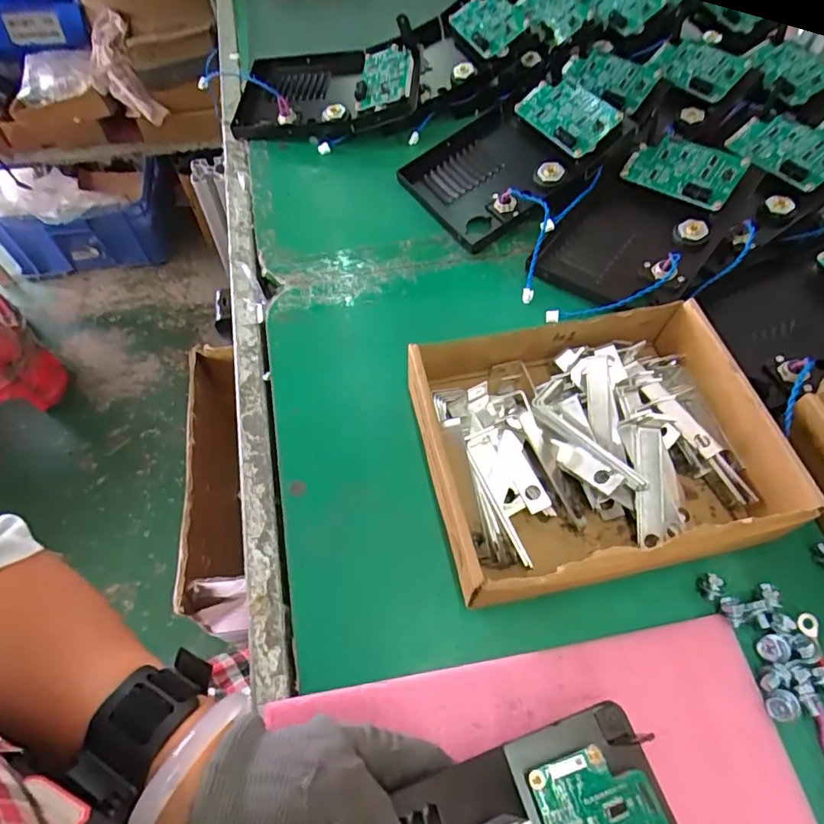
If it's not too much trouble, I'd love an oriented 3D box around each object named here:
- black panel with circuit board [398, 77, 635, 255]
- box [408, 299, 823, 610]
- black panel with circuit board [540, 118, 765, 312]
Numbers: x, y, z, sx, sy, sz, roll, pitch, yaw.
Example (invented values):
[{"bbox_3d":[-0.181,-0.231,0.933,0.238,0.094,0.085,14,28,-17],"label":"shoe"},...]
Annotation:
[{"bbox_3d":[0.093,-0.247,0.515,0.182,0.056,0.151,-39,69,-21],"label":"black panel with circuit board"},{"bbox_3d":[0.122,0.020,0.365,0.225,0.059,0.183,-9,61,-8],"label":"box"},{"bbox_3d":[0.209,-0.171,0.472,0.126,0.041,0.190,35,65,16],"label":"black panel with circuit board"}]

